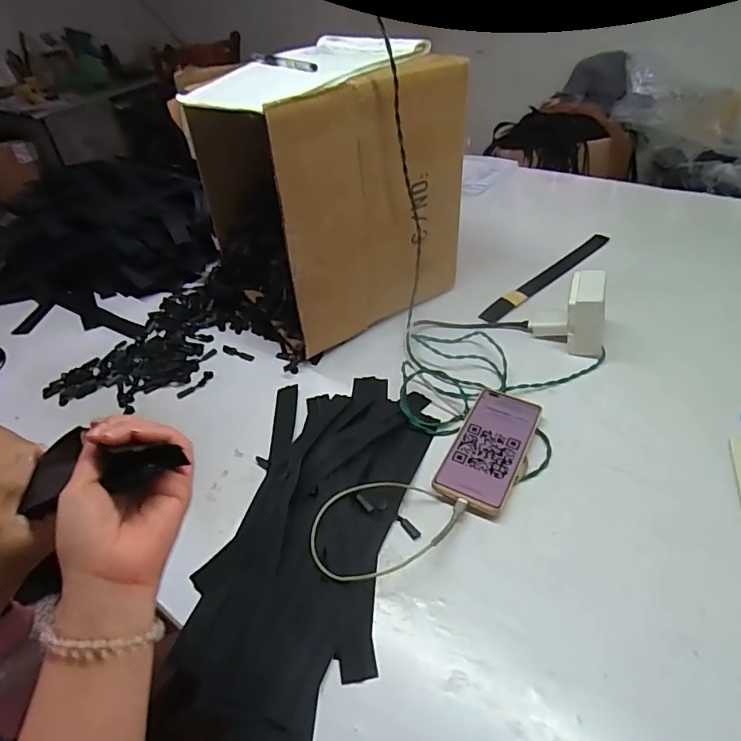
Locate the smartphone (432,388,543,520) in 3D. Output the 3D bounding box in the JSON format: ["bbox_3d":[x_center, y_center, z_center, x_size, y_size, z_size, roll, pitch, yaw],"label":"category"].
[{"bbox_3d":[0.137,0.089,0.577,0.078,0.017,0.169,17,47,23],"label":"smartphone"}]

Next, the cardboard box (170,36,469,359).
[{"bbox_3d":[-0.064,-0.268,0.755,0.295,0.340,0.282,-30,46,-25],"label":"cardboard box"}]

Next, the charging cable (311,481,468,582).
[{"bbox_3d":[0.020,0.150,0.503,0.161,0.035,0.096,-12,43,-7],"label":"charging cable"}]

